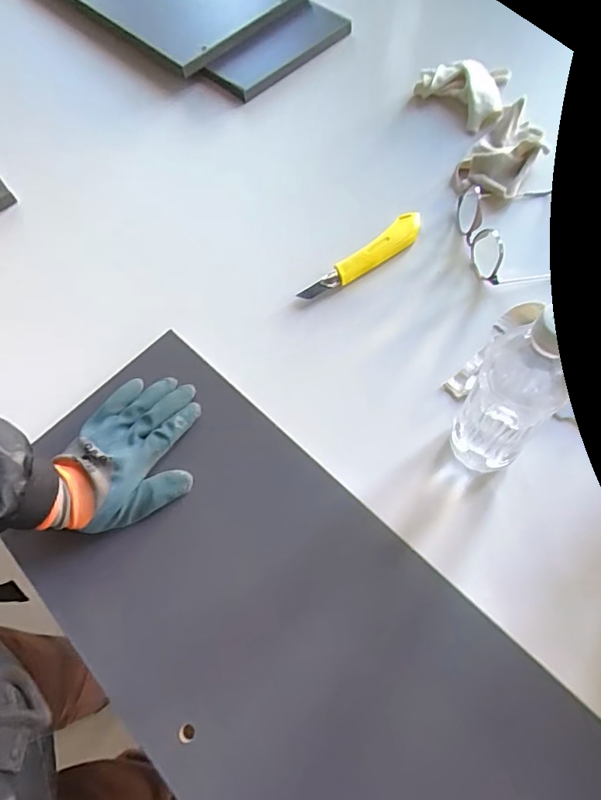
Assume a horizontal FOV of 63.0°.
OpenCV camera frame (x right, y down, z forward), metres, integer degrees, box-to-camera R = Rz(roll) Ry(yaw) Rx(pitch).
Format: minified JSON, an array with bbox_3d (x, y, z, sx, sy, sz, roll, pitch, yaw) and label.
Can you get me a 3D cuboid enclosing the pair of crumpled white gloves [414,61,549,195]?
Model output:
[{"bbox_3d":[0.250,-0.377,0.663,0.124,0.037,0.255,-10,64,-2],"label":"pair of crumpled white gloves"}]

